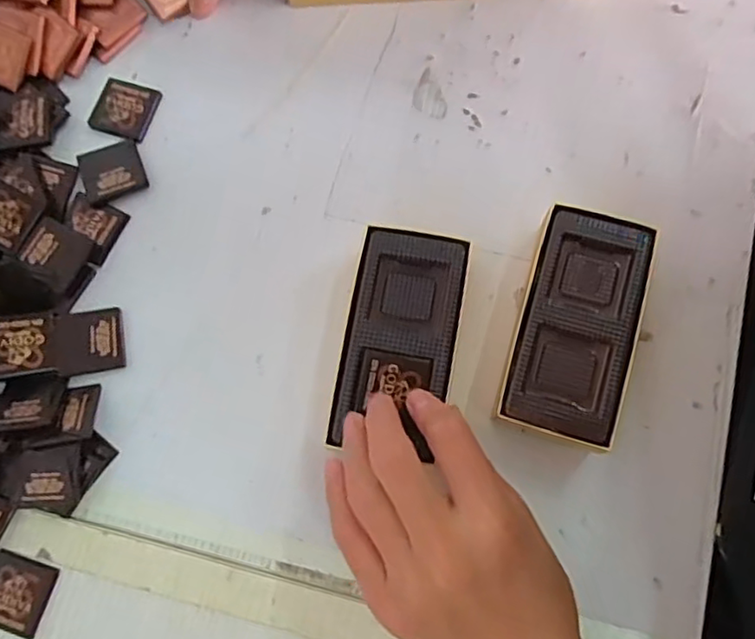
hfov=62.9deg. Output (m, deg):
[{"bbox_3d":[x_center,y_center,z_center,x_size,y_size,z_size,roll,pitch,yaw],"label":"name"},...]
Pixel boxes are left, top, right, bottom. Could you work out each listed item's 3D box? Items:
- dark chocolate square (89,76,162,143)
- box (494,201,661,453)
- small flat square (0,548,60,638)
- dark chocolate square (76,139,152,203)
[{"bbox_3d":[-0.149,-0.124,0.363,0.036,0.004,0.034,17,78,5],"label":"dark chocolate square"},{"bbox_3d":[0.099,0.004,0.314,0.056,0.031,0.113,16,78,5],"label":"box"},{"bbox_3d":[-0.181,0.136,0.308,0.034,0.004,0.033,17,78,5],"label":"small flat square"},{"bbox_3d":[-0.153,-0.086,0.356,0.034,0.006,0.034,-23,78,-4],"label":"dark chocolate square"}]

